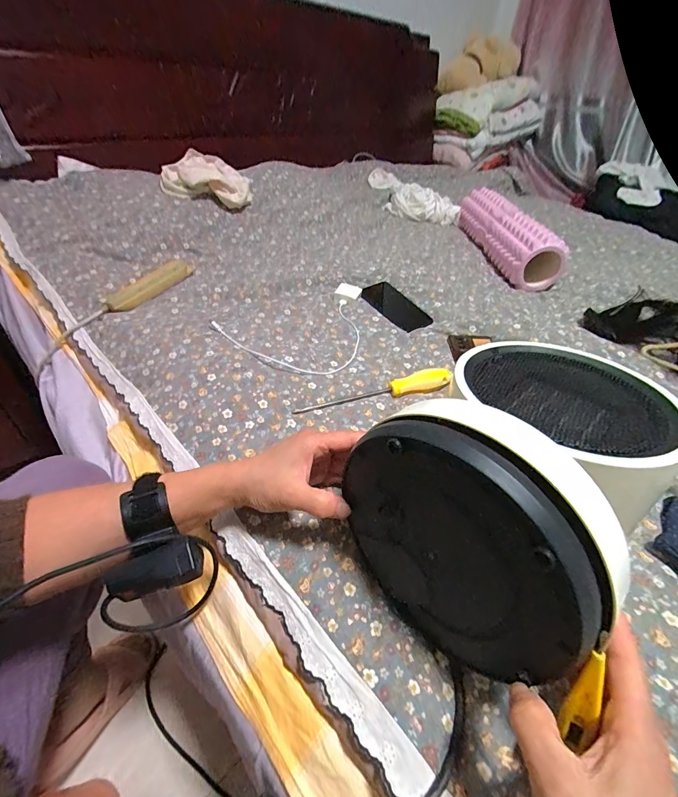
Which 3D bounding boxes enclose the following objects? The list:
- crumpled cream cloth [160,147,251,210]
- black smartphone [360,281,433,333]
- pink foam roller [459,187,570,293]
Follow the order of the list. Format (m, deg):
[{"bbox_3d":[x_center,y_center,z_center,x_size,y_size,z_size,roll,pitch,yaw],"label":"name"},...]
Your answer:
[{"bbox_3d":[-0.315,-0.518,0.870,0.197,0.099,0.088,-3,41,-9],"label":"crumpled cream cloth"},{"bbox_3d":[0.109,-0.182,0.717,0.080,0.004,0.162,-23,54,-25],"label":"black smartphone"},{"bbox_3d":[0.429,-0.424,0.946,0.111,0.137,0.395,-3,41,-9],"label":"pink foam roller"}]

